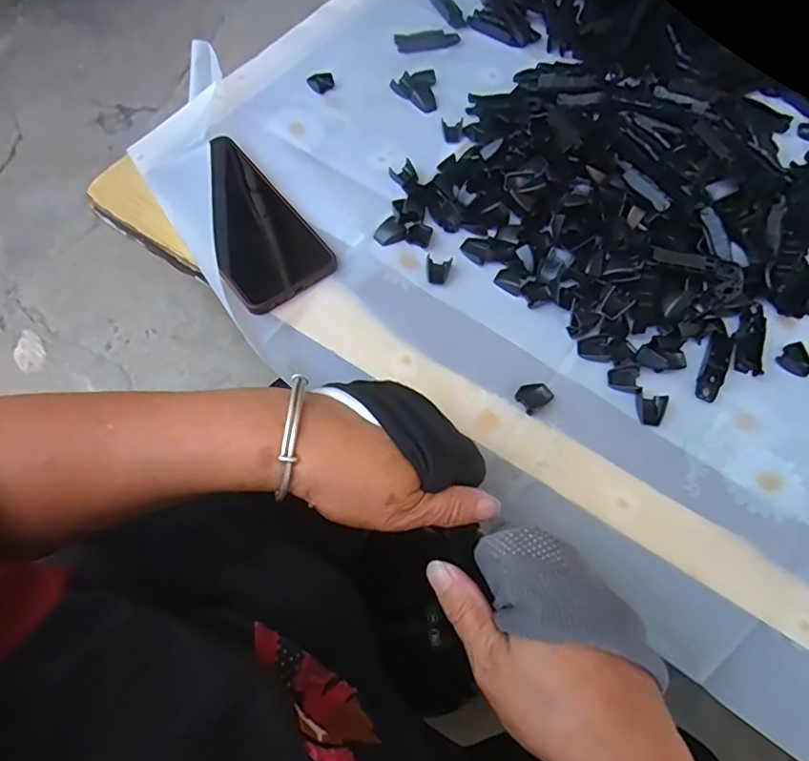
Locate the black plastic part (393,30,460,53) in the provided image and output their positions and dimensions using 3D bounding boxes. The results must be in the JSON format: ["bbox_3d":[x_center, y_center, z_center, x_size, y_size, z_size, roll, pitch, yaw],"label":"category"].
[{"bbox_3d":[0.023,-0.339,0.552,0.064,0.005,0.024,-13,66,-8],"label":"black plastic part"}]

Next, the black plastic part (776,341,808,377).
[{"bbox_3d":[0.286,-0.015,0.403,0.022,0.005,0.024,40,70,16],"label":"black plastic part"}]

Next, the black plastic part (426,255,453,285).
[{"bbox_3d":[0.027,-0.084,0.422,0.019,0.004,0.023,6,65,1],"label":"black plastic part"}]

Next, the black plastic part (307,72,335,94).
[{"bbox_3d":[-0.077,-0.277,0.515,0.024,0.006,0.018,-13,66,-7],"label":"black plastic part"}]

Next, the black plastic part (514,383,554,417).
[{"bbox_3d":[0.089,0.010,0.380,0.023,0.008,0.018,-36,71,-17],"label":"black plastic part"}]

